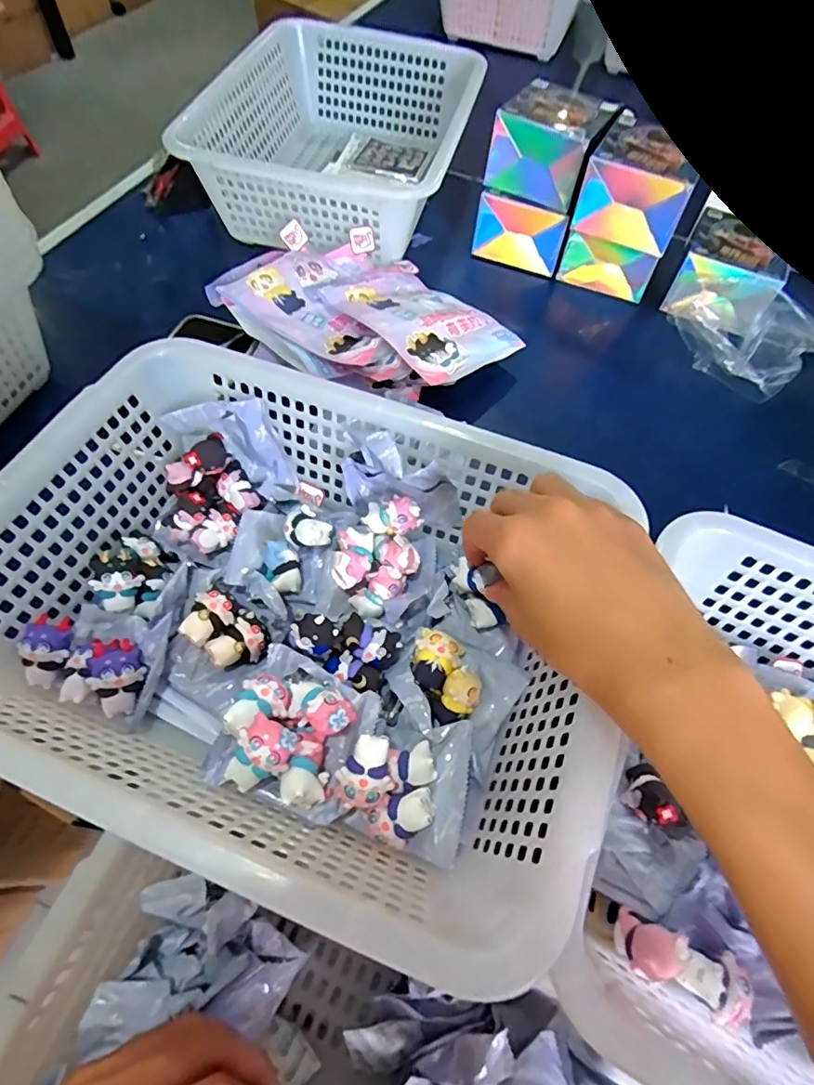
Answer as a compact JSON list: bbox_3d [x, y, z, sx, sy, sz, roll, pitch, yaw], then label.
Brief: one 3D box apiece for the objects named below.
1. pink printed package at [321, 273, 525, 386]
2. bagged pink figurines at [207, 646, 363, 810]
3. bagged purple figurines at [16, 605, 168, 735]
[{"bbox_3d":[0.010,-0.207,0.492,0.121,0.019,0.162,-25,56,-31],"label":"pink printed package"},{"bbox_3d":[-0.064,0.097,0.284,0.063,0.036,0.073,19,62,7],"label":"bagged pink figurines"},{"bbox_3d":[-0.185,0.066,0.315,0.079,0.032,0.057,21,62,8],"label":"bagged purple figurines"}]

